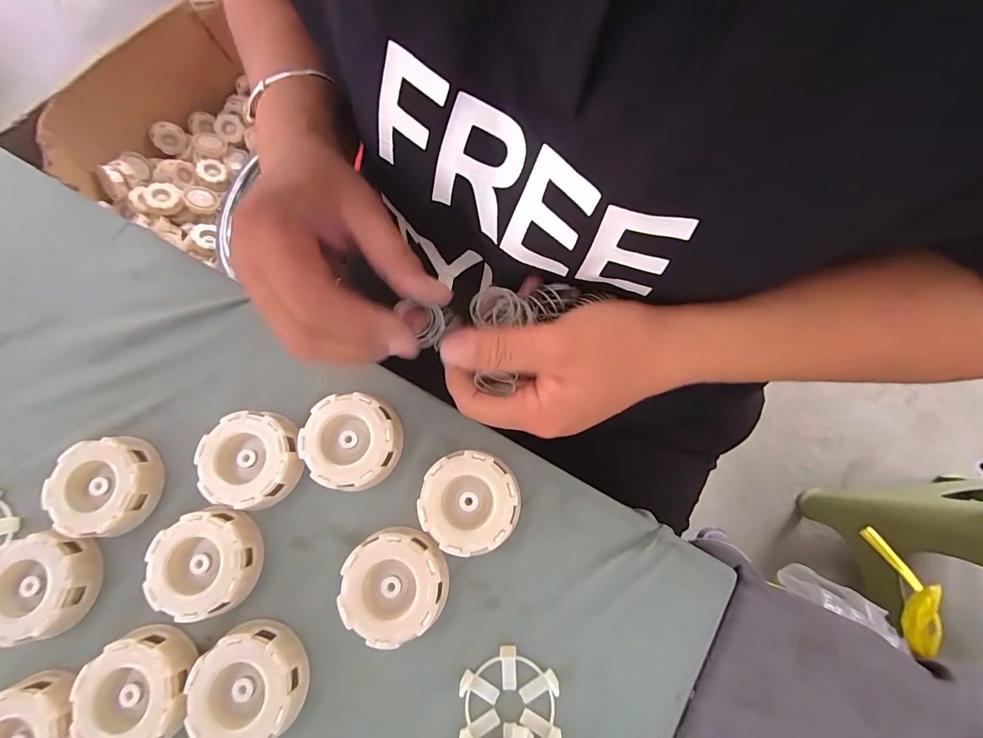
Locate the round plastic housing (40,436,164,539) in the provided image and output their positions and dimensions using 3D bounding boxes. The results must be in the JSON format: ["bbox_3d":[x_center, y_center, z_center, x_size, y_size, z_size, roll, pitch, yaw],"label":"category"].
[{"bbox_3d":[-0.249,0.075,0.271,0.059,0.017,0.059,0,75,2],"label":"round plastic housing"}]

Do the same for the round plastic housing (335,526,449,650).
[{"bbox_3d":[-0.059,0.129,0.254,0.060,0.019,0.059,0,75,2],"label":"round plastic housing"}]

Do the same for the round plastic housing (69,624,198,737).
[{"bbox_3d":[-0.201,0.182,0.239,0.060,0.021,0.058,0,75,2],"label":"round plastic housing"}]

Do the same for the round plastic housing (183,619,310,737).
[{"bbox_3d":[-0.138,0.179,0.240,0.058,0.019,0.059,0,75,2],"label":"round plastic housing"}]

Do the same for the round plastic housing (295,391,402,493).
[{"bbox_3d":[-0.091,0.047,0.277,0.059,0.019,0.059,0,75,2],"label":"round plastic housing"}]

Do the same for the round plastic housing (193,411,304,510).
[{"bbox_3d":[-0.157,0.059,0.276,0.059,0.019,0.058,0,75,2],"label":"round plastic housing"}]

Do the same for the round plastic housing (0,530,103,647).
[{"bbox_3d":[-0.276,0.131,0.256,0.059,0.018,0.058,0,75,2],"label":"round plastic housing"}]

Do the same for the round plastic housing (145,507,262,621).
[{"bbox_3d":[-0.175,0.118,0.259,0.058,0.020,0.059,0,75,2],"label":"round plastic housing"}]

